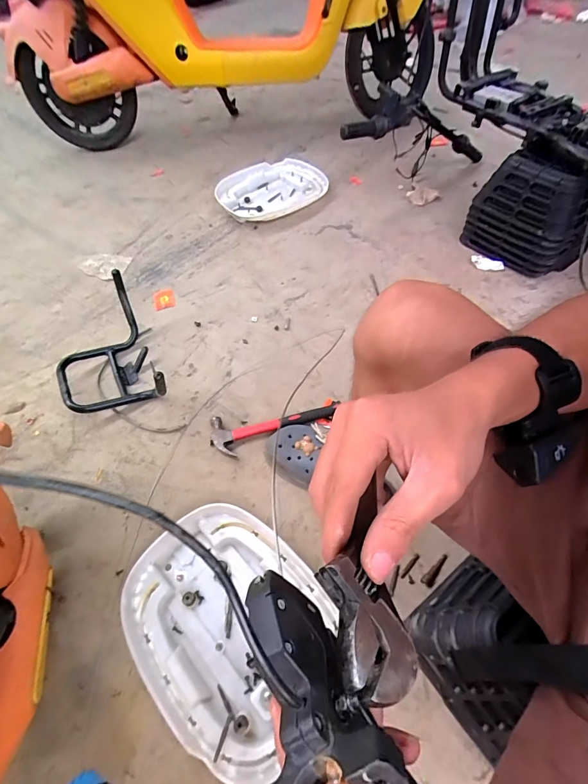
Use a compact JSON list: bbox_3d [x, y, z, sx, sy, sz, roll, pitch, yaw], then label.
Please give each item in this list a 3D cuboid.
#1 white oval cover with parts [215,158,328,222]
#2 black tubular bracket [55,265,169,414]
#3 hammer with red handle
[{"bbox_3d":[-0.069,-0.682,1.262,0.380,0.048,0.280,-39,64,-22],"label":"white oval cover with parts"},{"bbox_3d":[-0.431,-0.091,0.834,0.206,0.127,0.291,-23,59,-13],"label":"black tubular bracket"},{"bbox_3d":[-0.035,0.069,0.782,0.267,0.032,0.095,-12,57,-6],"label":"hammer with red handle"}]

